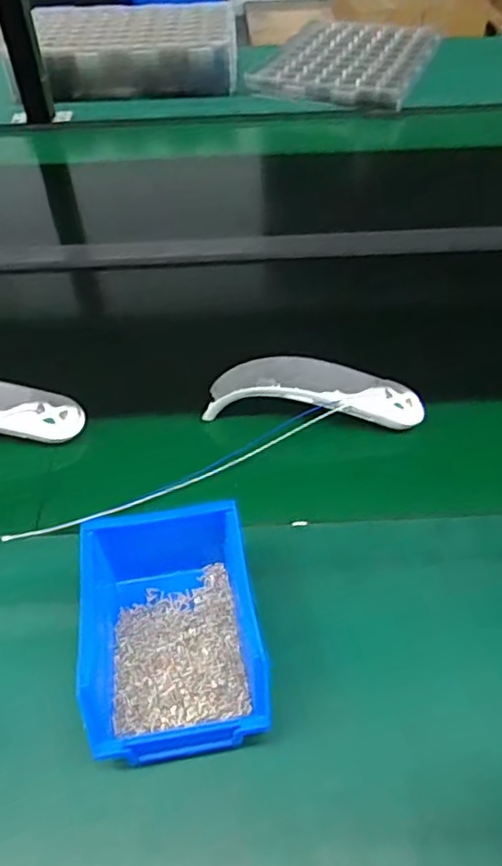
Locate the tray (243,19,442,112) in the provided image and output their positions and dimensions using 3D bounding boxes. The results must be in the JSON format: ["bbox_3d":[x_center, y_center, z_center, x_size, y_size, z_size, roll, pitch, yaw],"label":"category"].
[{"bbox_3d":[0.192,-0.698,1.179,0.281,0.035,0.347,17,52,18],"label":"tray"}]

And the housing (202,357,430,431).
[{"bbox_3d":[0.058,-0.040,0.591,0.195,0.035,0.063,2,49,5],"label":"housing"}]

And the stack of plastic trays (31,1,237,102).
[{"bbox_3d":[-0.211,-0.731,1.181,0.362,0.093,0.285,-5,49,0],"label":"stack of plastic trays"}]

